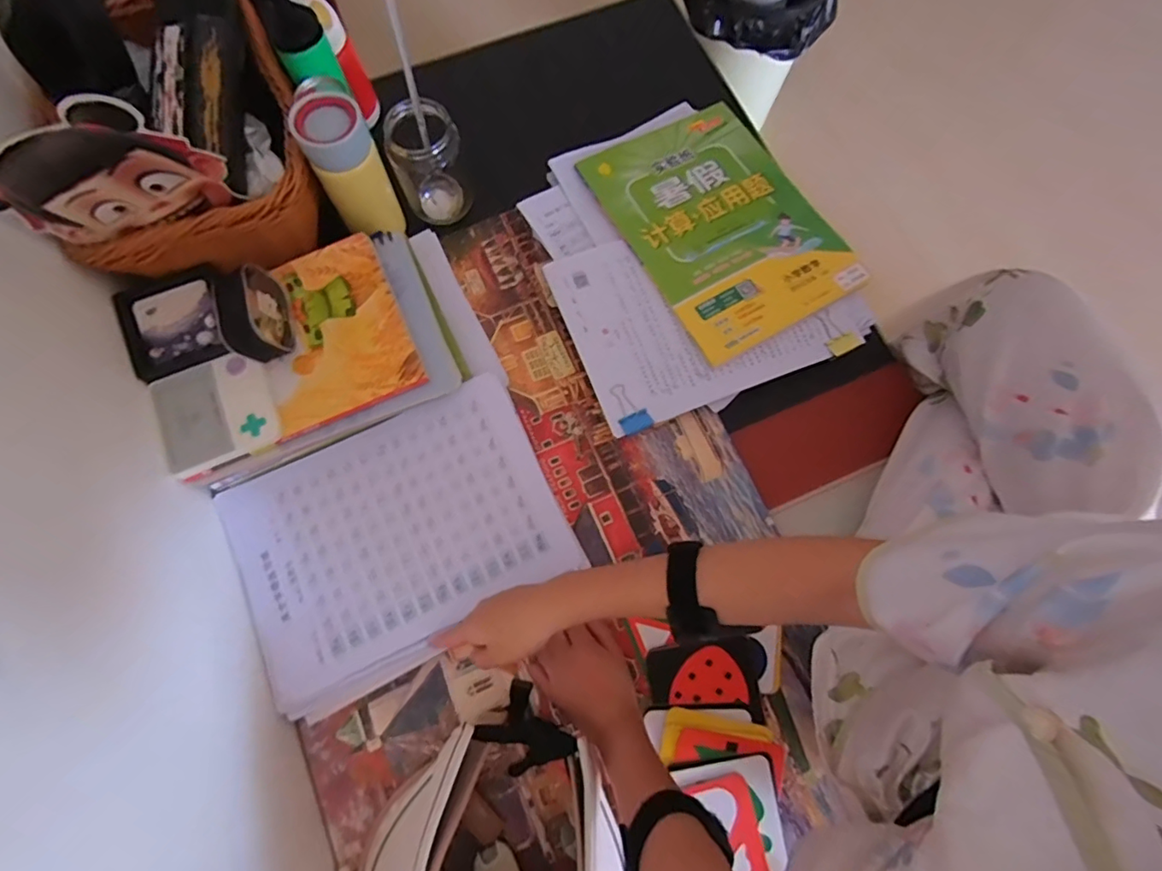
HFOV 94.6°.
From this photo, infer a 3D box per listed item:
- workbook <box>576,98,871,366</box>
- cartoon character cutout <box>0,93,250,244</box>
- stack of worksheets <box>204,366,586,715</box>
[{"bbox_3d":[0.154,-0.247,0.604,0.206,0.014,0.298,-29,79,-6],"label":"workbook"},{"bbox_3d":[-0.358,-0.191,0.412,0.146,0.124,0.009,-21,88,12],"label":"cartoon character cutout"},{"bbox_3d":[-0.175,0.100,0.529,0.304,0.021,0.227,-26,79,-6],"label":"stack of worksheets"}]

